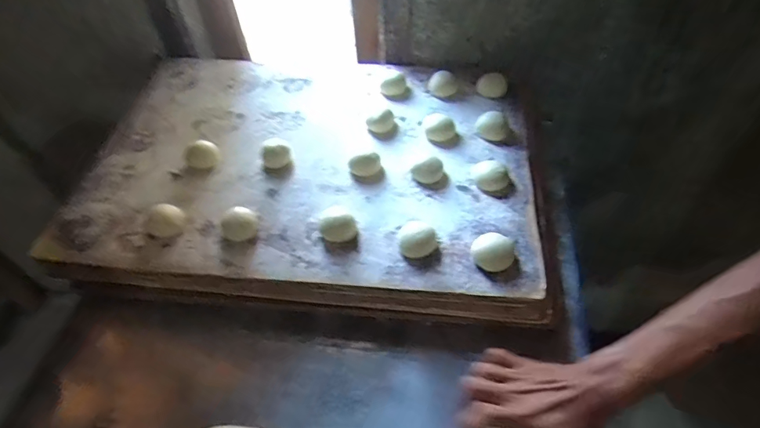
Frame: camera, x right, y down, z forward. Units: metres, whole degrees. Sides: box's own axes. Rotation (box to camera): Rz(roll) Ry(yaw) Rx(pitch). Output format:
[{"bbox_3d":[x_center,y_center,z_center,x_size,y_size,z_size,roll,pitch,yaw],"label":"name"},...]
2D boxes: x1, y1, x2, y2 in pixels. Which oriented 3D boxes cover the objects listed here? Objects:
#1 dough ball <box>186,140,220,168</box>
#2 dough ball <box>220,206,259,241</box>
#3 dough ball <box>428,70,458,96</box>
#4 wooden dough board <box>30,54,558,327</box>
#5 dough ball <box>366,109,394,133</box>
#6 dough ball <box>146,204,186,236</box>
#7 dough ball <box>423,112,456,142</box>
[{"bbox_3d":[-0.247,-0.083,0.638,0.044,0.019,0.037,-26,54,-18],"label":"dough ball"},{"bbox_3d":[-0.167,0.012,0.546,0.042,0.020,0.041,-1,51,2],"label":"dough ball"},{"bbox_3d":[0.097,-0.203,0.705,0.045,0.025,0.033,6,51,7],"label":"dough ball"},{"bbox_3d":[-0.091,-0.085,0.652,0.638,0.053,0.445,4,51,6],"label":"wooden dough board"},{"bbox_3d":[0.004,-0.131,0.657,0.041,0.021,0.027,-26,54,-18],"label":"dough ball"},{"bbox_3d":[-0.267,0.006,0.567,0.043,0.019,0.045,-1,51,2],"label":"dough ball"},{"bbox_3d":[0.084,-0.121,0.646,0.044,0.023,0.037,3,51,5],"label":"dough ball"}]

